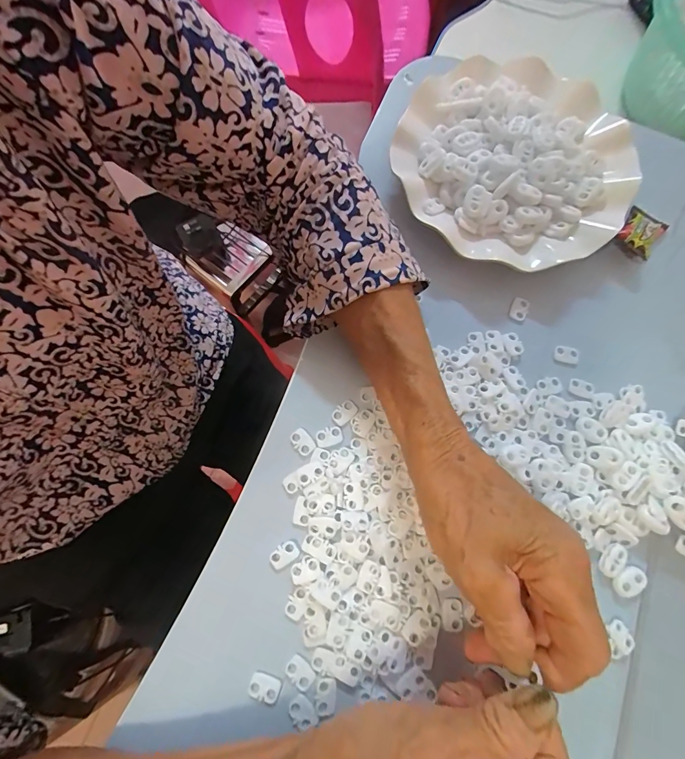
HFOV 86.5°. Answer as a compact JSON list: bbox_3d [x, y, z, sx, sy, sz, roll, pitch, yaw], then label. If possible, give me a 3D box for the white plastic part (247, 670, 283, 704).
[{"bbox_3d":[-0.046,0.181,0.213,0.018,0.004,0.014,21,75,5],"label":"white plastic part"}]

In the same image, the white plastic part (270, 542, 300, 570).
[{"bbox_3d":[-0.038,0.112,0.232,0.019,0.004,0.012,-32,77,-9],"label":"white plastic part"}]

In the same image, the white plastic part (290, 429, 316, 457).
[{"bbox_3d":[-0.027,0.043,0.250,0.012,0.004,0.018,-39,78,-10],"label":"white plastic part"}]

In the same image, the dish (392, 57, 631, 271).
[{"bbox_3d":[0.133,-0.172,0.291,0.176,0.032,0.180,0,74,0],"label":"dish"}]

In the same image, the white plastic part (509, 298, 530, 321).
[{"bbox_3d":[0.135,-0.053,0.278,0.013,0.004,0.017,23,75,6],"label":"white plastic part"}]

